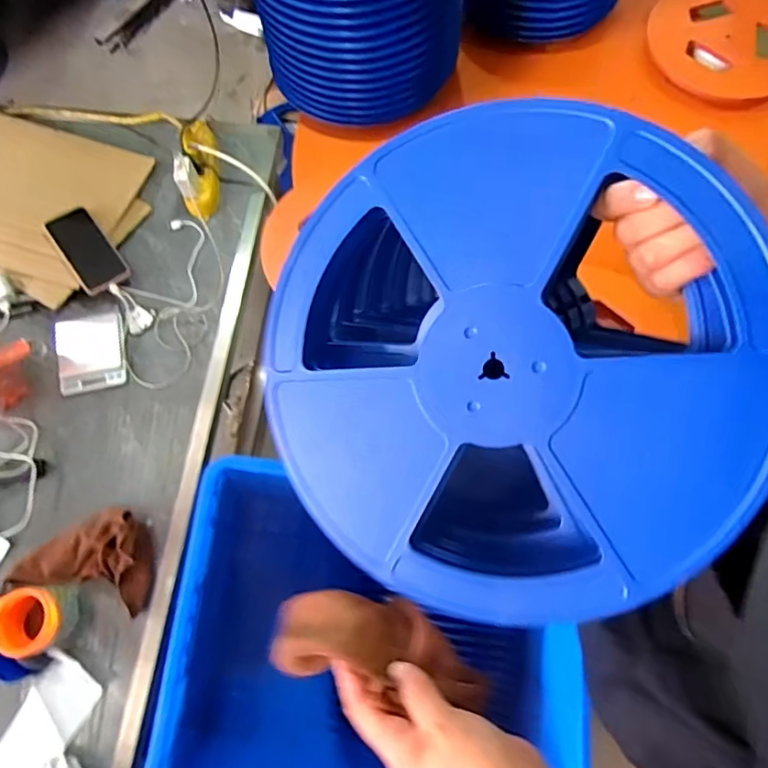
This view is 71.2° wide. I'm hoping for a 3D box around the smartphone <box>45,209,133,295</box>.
[{"bbox_3d":[-0.508,-0.230,0.919,0.078,0.010,0.161,-33,80,-26],"label":"smartphone"}]

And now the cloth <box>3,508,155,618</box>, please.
[{"bbox_3d":[-0.424,0.243,0.772,0.199,0.047,0.134,15,74,5],"label":"cloth"}]

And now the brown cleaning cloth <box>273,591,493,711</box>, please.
[{"bbox_3d":[-0.011,0.190,0.394,0.169,0.056,0.057,6,72,22],"label":"brown cleaning cloth"}]

